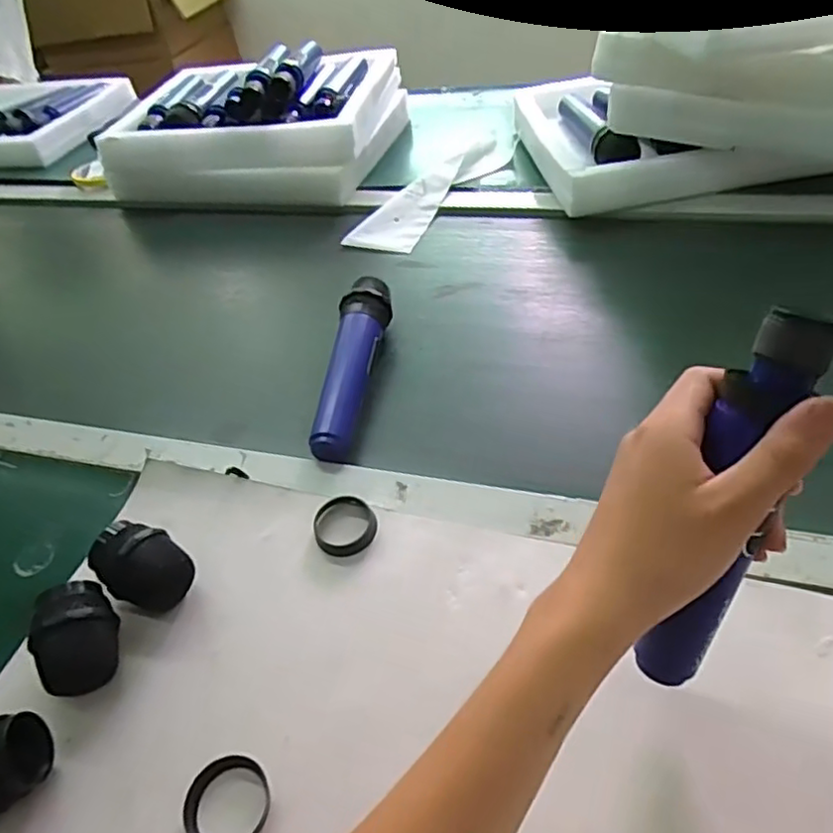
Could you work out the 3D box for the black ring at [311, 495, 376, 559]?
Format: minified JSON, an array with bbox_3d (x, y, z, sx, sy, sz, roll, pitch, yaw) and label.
[{"bbox_3d":[-0.049,0.076,0.444,0.043,0.012,0.042,-5,44,5],"label":"black ring"}]

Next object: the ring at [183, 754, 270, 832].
[{"bbox_3d":[-0.098,0.200,0.331,0.043,0.009,0.044,-5,44,5],"label":"ring"}]

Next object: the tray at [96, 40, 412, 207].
[{"bbox_3d":[-0.220,-0.418,0.896,0.348,0.123,0.321,5,46,15],"label":"tray"}]

